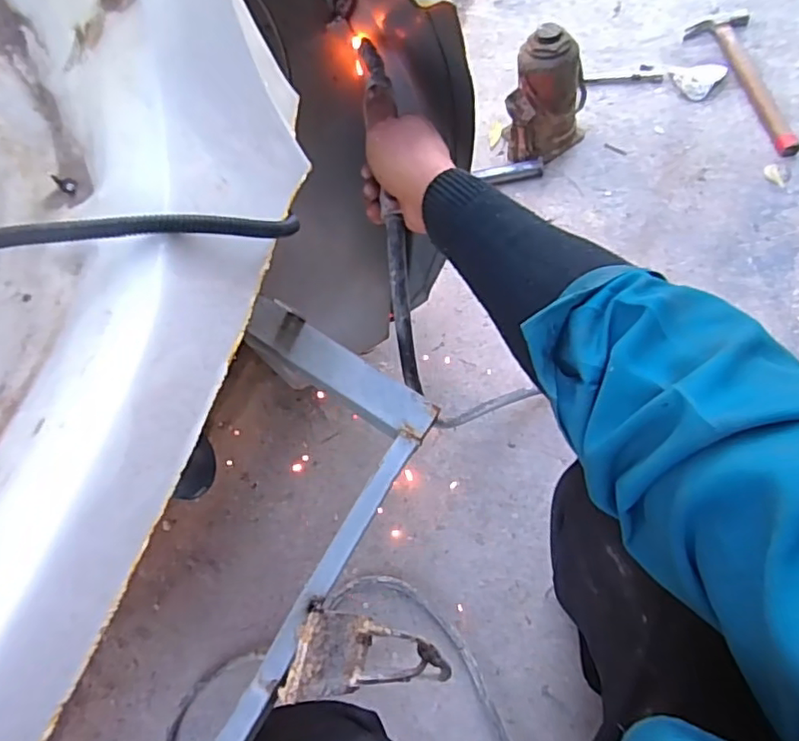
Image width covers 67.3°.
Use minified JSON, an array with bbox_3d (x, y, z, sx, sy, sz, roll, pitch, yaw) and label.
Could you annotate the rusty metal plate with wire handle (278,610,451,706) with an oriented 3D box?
[{"bbox_3d":[-0.017,0.262,0.552,0.020,0.242,0.064,-7,65,30],"label":"rusty metal plate with wire handle"}]

